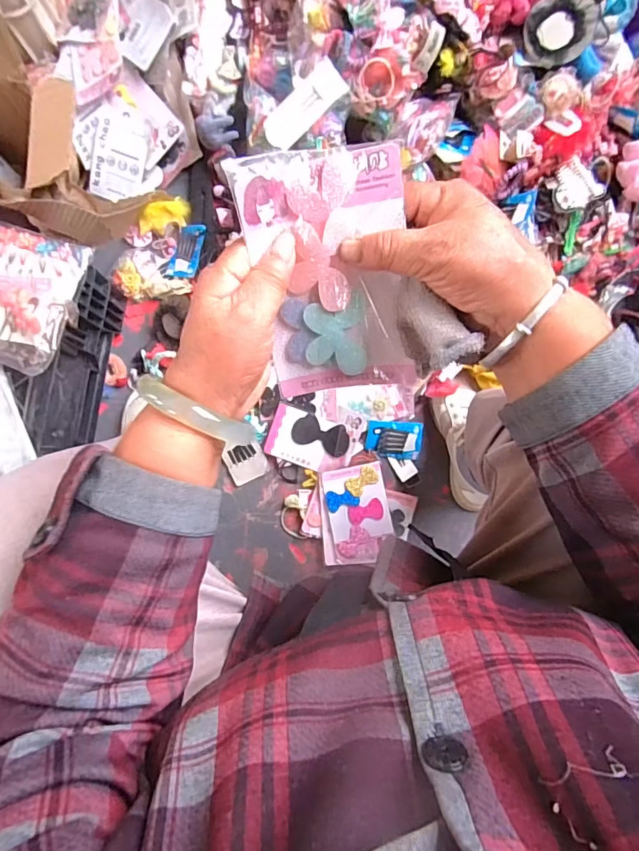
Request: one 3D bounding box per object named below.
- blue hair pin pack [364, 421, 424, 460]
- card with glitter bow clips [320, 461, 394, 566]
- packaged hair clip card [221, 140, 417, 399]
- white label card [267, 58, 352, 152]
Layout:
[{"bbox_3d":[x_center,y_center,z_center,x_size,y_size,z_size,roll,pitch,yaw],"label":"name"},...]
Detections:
[{"bbox_3d":[0.120,0.023,0.772,0.089,0.007,0.061,5,109,-3],"label":"blue hair pin pack"},{"bbox_3d":[0.057,0.140,0.756,0.108,0.012,0.149,-7,87,-1],"label":"card with glitter bow clips"},{"bbox_3d":[0.008,-0.085,0.291,0.090,0.014,0.144,-9,121,2],"label":"packaged hair clip card"},{"bbox_3d":[-0.024,-0.472,0.712,0.133,0.006,0.051,-36,102,17],"label":"white label card"}]

